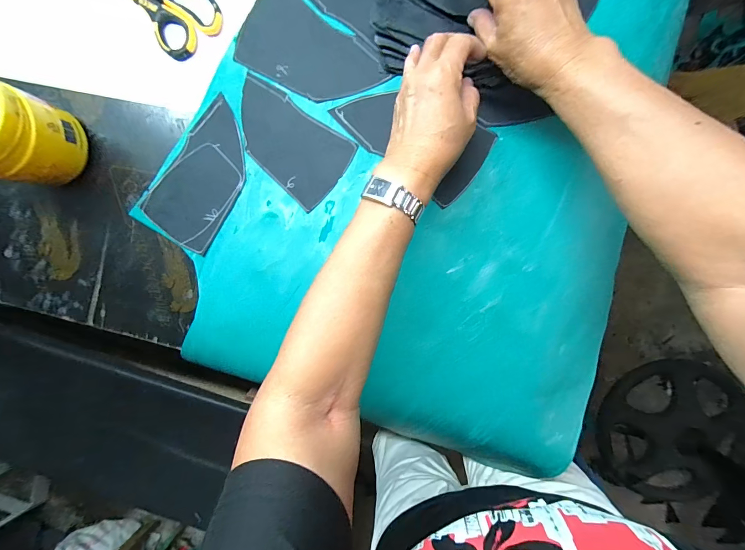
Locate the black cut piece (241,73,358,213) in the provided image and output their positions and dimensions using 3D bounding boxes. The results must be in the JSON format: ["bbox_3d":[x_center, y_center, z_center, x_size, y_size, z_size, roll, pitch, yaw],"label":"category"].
[{"bbox_3d":[-0.101,-0.152,0.385,0.144,0.010,0.092,34,96,0],"label":"black cut piece"}]

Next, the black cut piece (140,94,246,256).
[{"bbox_3d":[-0.202,-0.116,0.392,0.088,0.004,0.168,32,97,-5],"label":"black cut piece"}]

